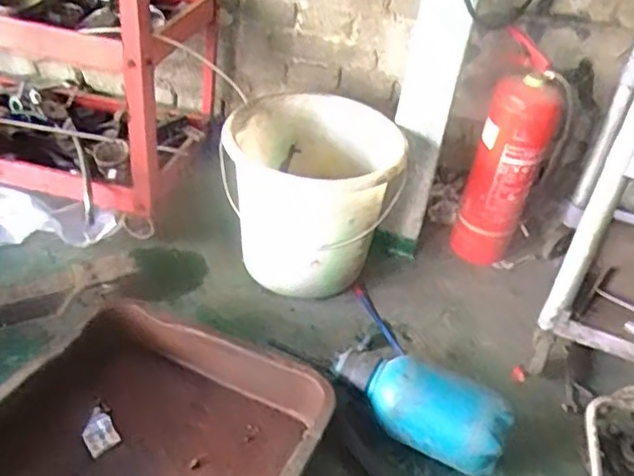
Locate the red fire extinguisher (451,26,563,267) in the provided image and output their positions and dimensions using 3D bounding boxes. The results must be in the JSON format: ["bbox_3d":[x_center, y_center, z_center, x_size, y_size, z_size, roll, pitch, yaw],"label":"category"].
[{"bbox_3d":[0.393,-0.161,1.369,0.132,0.466,0.120,18,37,12],"label":"red fire extinguisher"}]

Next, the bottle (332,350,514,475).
[{"bbox_3d":[0.160,0.248,1.033,0.273,0.130,0.119,24,39,20],"label":"bottle"}]

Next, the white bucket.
[{"bbox_3d":[-0.010,-0.074,1.346,0.324,0.327,0.324,6,36,-4],"label":"white bucket"}]

